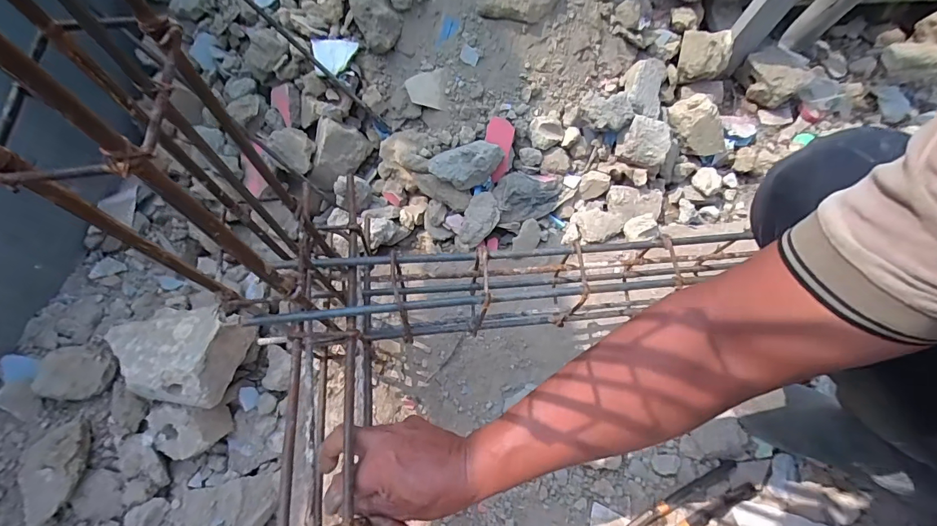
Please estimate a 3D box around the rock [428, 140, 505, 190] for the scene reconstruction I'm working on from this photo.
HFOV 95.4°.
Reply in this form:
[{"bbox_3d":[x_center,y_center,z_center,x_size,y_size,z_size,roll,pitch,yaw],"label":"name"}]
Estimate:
[{"bbox_3d":[-0.002,-0.170,0.732,0.125,0.052,0.059,-14,67,-7],"label":"rock"}]

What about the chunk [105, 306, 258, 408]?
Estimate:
[{"bbox_3d":[-0.414,0.122,0.590,0.176,0.064,0.134,15,67,6],"label":"chunk"}]

